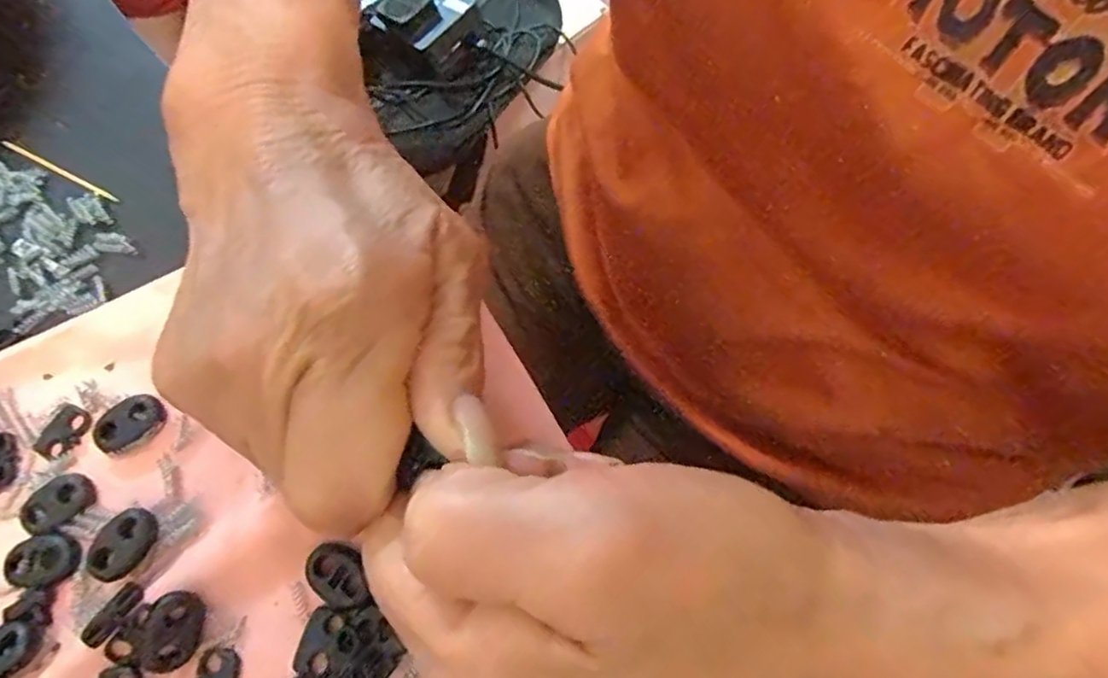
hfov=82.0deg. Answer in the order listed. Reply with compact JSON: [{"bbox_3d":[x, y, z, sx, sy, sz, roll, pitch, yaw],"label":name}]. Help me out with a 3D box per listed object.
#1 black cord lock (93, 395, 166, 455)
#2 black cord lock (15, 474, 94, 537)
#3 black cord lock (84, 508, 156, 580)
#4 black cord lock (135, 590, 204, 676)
[{"bbox_3d":[-0.137,0.027,0.206,0.022,0.006,0.016,-43,77,-13],"label":"black cord lock"},{"bbox_3d":[-0.156,0.052,0.197,0.015,0.006,0.022,43,77,12],"label":"black cord lock"},{"bbox_3d":[-0.128,0.061,0.190,0.014,0.004,0.020,38,62,-6],"label":"black cord lock"},{"bbox_3d":[-0.110,0.084,0.182,0.014,0.006,0.021,1,72,0],"label":"black cord lock"}]

